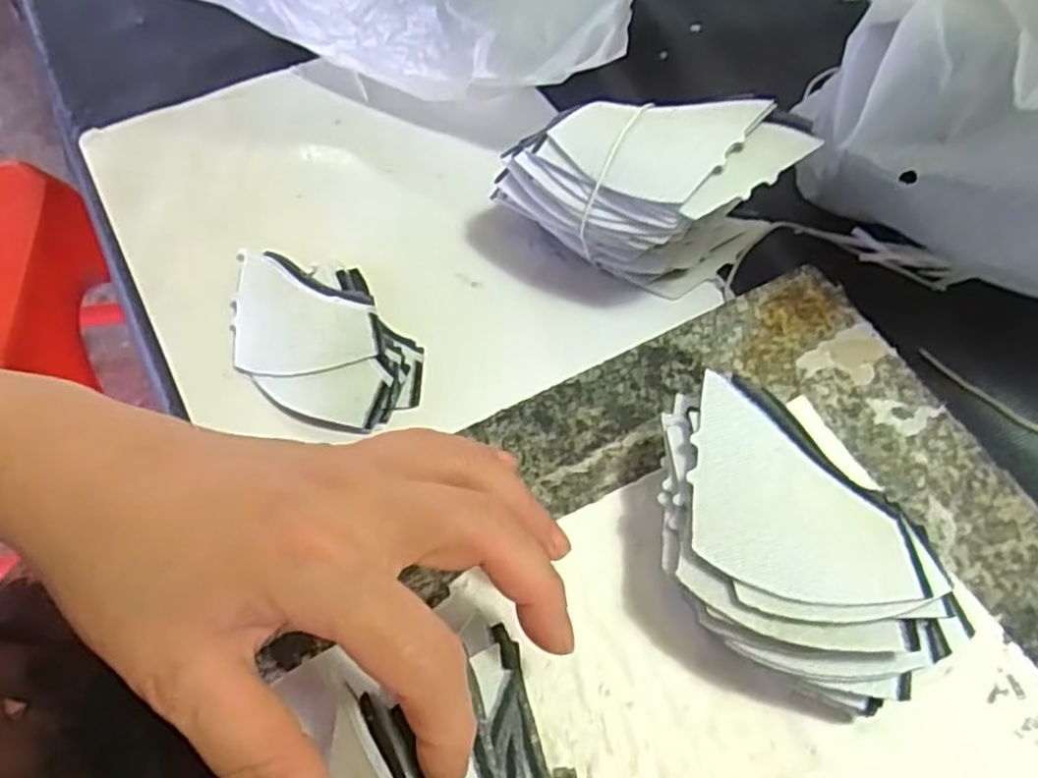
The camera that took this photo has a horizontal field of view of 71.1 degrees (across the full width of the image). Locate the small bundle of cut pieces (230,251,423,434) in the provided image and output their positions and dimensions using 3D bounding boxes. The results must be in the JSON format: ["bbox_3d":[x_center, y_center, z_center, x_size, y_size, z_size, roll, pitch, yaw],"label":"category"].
[{"bbox_3d":[-0.102,-0.028,0.359,0.071,0.010,0.122,-35,66,-15],"label":"small bundle of cut pieces"}]

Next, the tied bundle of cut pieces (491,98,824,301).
[{"bbox_3d":[0.058,-0.084,0.346,0.132,0.088,0.053,2,62,3],"label":"tied bundle of cut pieces"}]

